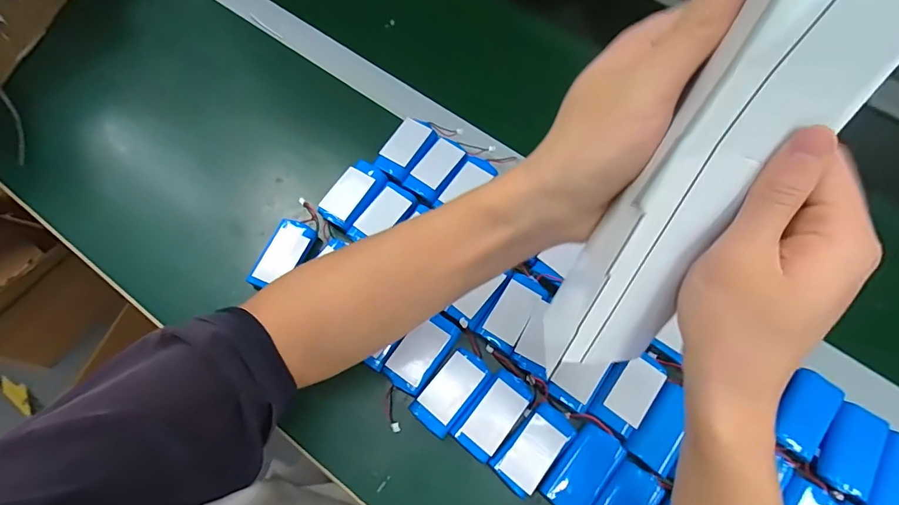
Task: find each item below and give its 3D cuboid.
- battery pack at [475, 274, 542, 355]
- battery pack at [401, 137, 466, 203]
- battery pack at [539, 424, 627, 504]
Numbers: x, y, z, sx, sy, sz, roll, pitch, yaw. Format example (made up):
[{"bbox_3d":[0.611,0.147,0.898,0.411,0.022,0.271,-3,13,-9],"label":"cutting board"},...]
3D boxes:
[{"bbox_3d":[0.054,0.051,0.386,0.033,0.008,0.065,31,70,11],"label":"battery pack"},{"bbox_3d":[-0.012,-0.082,0.439,0.036,0.017,0.063,33,70,11],"label":"battery pack"},{"bbox_3d":[0.104,0.171,0.354,0.037,0.024,0.067,40,72,14],"label":"battery pack"}]

